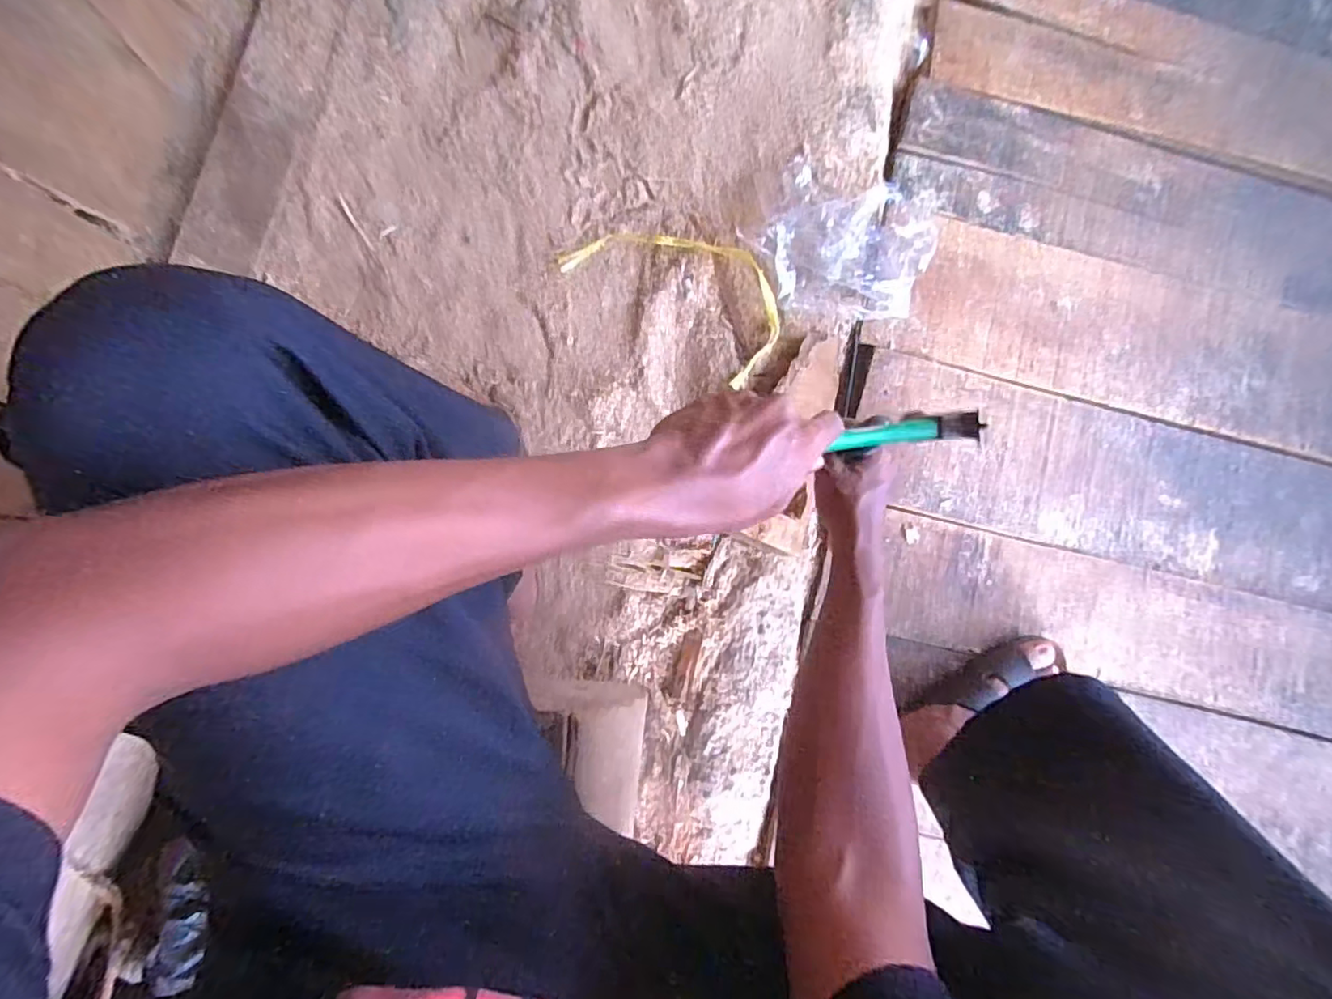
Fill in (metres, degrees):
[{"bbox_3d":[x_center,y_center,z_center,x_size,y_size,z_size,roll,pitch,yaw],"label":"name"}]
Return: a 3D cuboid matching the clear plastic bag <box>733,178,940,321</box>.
[{"bbox_3d":[0.227,-0.292,0.722,0.220,0.039,0.159,-19,87,-4],"label":"clear plastic bag"}]

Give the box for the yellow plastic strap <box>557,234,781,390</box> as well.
[{"bbox_3d":[0.019,-0.272,0.726,0.278,0.019,0.148,36,85,0],"label":"yellow plastic strap"}]

